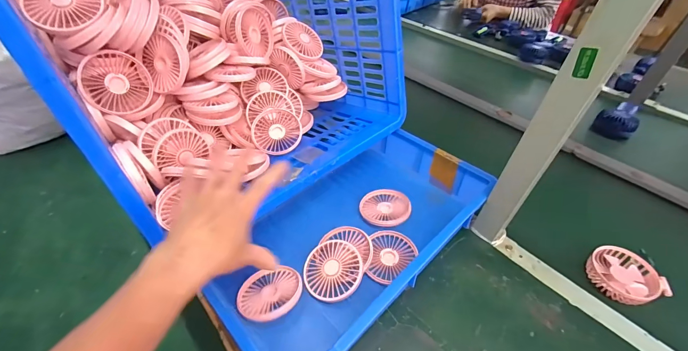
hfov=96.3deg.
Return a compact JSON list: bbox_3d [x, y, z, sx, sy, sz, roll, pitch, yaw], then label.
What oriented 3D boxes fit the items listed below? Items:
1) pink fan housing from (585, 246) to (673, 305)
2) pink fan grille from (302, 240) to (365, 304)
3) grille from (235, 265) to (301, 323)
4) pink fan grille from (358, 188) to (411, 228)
[{"bbox_3d":[0.439,0.158,0.489,0.096,0.034,0.090,0,45,0],"label":"pink fan housing"},{"bbox_3d":[-0.015,0.138,0.449,0.084,0.019,0.085,-9,53,13],"label":"pink fan grille"},{"bbox_3d":[-0.102,0.162,0.428,0.085,0.013,0.079,-18,32,-8],"label":"grille"},{"bbox_3d":[0.072,0.056,0.540,0.085,0.011,0.076,17,48,16],"label":"pink fan grille"}]

